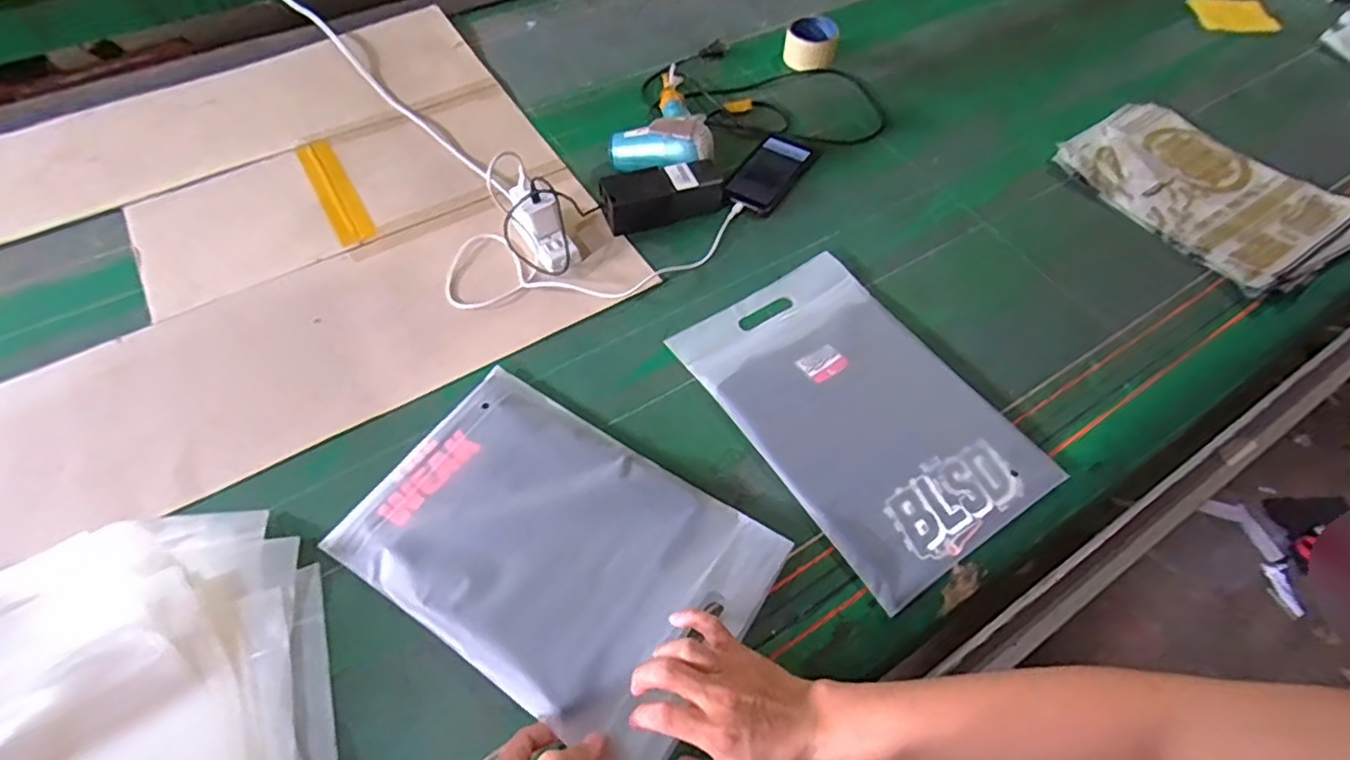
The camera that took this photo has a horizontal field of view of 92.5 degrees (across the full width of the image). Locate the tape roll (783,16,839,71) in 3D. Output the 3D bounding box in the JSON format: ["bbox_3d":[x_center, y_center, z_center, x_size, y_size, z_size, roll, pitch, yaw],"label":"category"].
[{"bbox_3d":[0.226,-0.558,1.071,0.088,0.054,0.070,11,58,6],"label":"tape roll"}]

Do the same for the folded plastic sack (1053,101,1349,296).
[{"bbox_3d":[0.742,-0.272,0.906,0.252,0.031,0.344,-26,61,-17],"label":"folded plastic sack"}]

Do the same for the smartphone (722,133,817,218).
[{"bbox_3d":[0.128,-0.291,0.909,0.083,0.016,0.149,30,61,17],"label":"smartphone"}]

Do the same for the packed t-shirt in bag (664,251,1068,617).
[{"bbox_3d":[0.193,0.026,0.702,0.238,0.024,0.368,-29,62,-18],"label":"packed t-shirt in bag"}]

